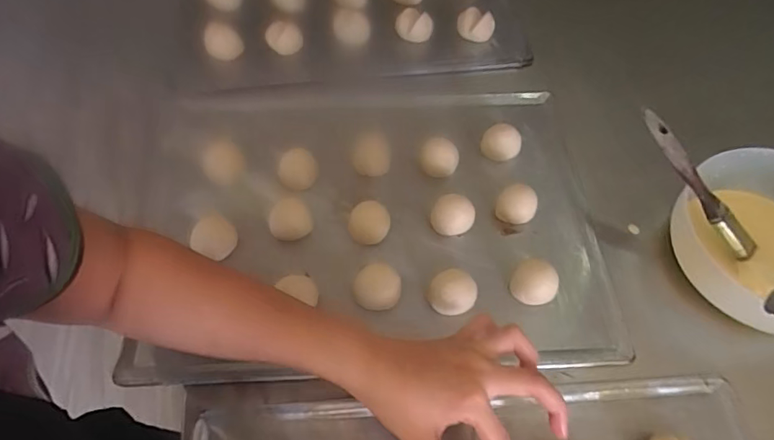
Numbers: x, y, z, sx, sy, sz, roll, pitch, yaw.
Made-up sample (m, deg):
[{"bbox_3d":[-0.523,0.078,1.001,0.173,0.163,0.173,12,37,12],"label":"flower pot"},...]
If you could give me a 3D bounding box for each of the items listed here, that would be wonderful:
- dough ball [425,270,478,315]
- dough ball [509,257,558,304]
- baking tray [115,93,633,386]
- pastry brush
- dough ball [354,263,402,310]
[{"bbox_3d":[0.059,0.068,0.446,0.042,0.032,0.036,0,58,0],"label":"dough ball"},{"bbox_3d":[0.135,0.058,0.452,0.040,0.037,0.032,33,64,18],"label":"dough ball"},{"bbox_3d":[-0.021,-0.016,0.502,0.454,0.031,0.340,-2,58,-1],"label":"baking tray"},{"bbox_3d":[0.281,-0.031,0.445,0.021,0.011,0.160,-38,92,-20],"label":"pastry brush"},{"bbox_3d":[-0.009,0.064,0.451,0.042,0.040,0.032,1,58,1],"label":"dough ball"}]

